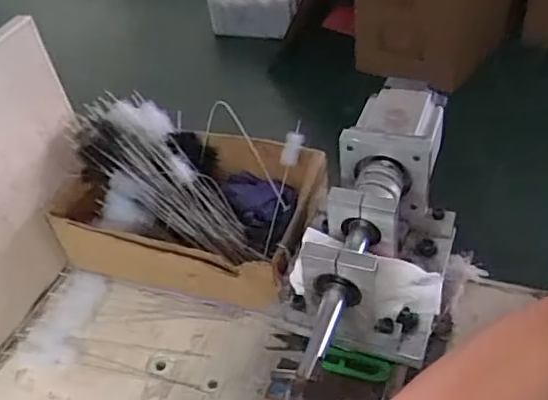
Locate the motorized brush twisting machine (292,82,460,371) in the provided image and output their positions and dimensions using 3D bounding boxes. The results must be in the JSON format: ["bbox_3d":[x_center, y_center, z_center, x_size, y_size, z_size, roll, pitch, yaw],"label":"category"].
[{"bbox_3d":[0.097,0.021,0.543,0.135,0.114,0.297,6,44,15],"label":"motorized brush twisting machine"}]

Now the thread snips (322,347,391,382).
[{"bbox_3d":[0.074,0.146,0.520,0.059,0.009,0.022,10,45,19],"label":"thread snips"}]

